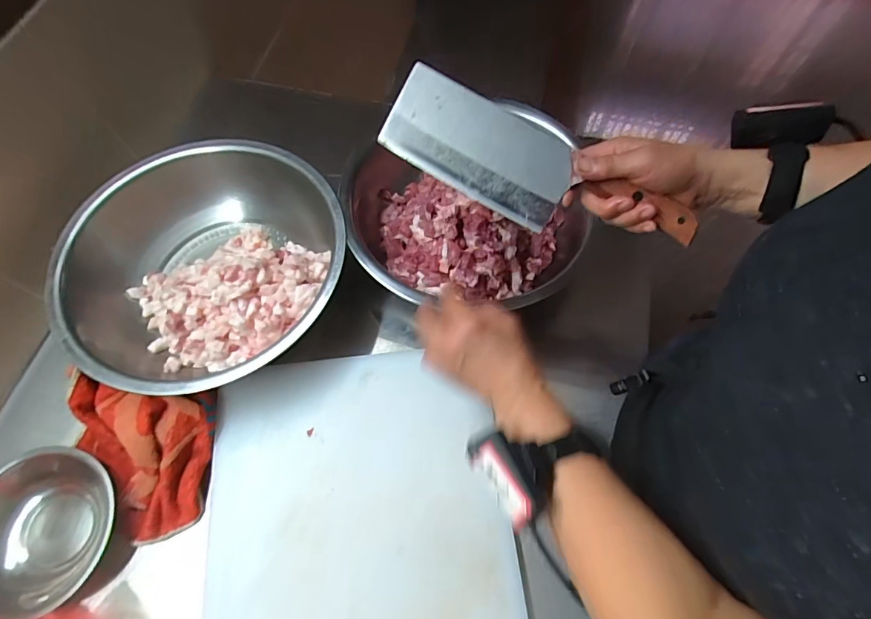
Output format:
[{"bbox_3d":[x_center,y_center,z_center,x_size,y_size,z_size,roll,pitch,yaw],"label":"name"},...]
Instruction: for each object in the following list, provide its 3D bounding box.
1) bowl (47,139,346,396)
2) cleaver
[{"bbox_3d":[-0.283,-0.054,0.582,0.315,0.109,0.340,0,65,0],"label":"bowl"},{"bbox_3d":[0.091,-0.124,0.423,0.292,0.013,0.083,29,104,2],"label":"cleaver"}]

